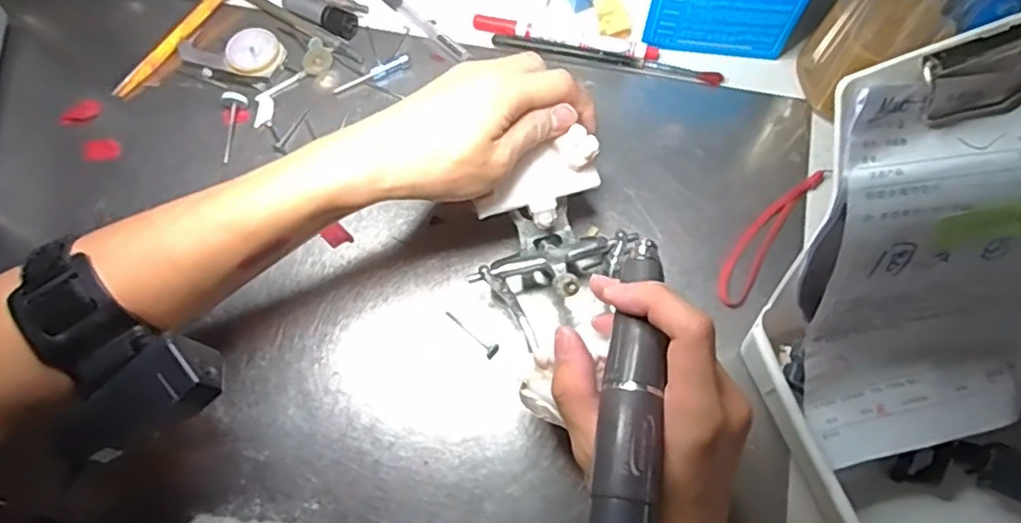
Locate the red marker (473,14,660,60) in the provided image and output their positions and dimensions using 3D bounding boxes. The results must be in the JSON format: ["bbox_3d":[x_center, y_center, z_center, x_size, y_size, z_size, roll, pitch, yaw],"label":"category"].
[{"bbox_3d":[0.040,-0.164,0.464,0.136,0.008,0.013,14,70,6],"label":"red marker"}]

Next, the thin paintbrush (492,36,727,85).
[{"bbox_3d":[0.071,-0.147,0.459,0.167,0.005,0.009,11,70,5],"label":"thin paintbrush"}]

